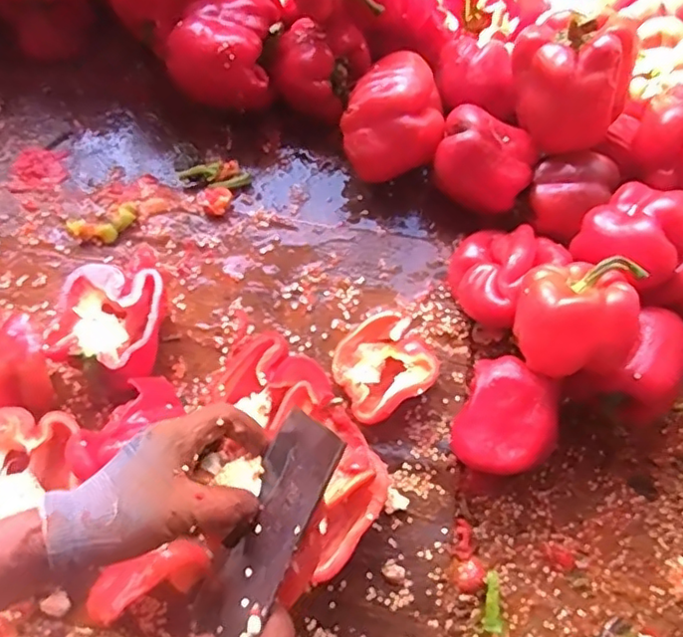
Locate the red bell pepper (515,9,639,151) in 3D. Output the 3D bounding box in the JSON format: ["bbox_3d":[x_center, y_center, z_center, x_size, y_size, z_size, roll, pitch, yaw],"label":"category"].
[{"bbox_3d":[0.196,-0.210,0.518,0.101,0.090,0.096,0,71,1],"label":"red bell pepper"}]

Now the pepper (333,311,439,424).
[{"bbox_3d":[0.032,0.040,0.536,0.076,0.053,0.083,-29,74,-9],"label":"pepper"}]

